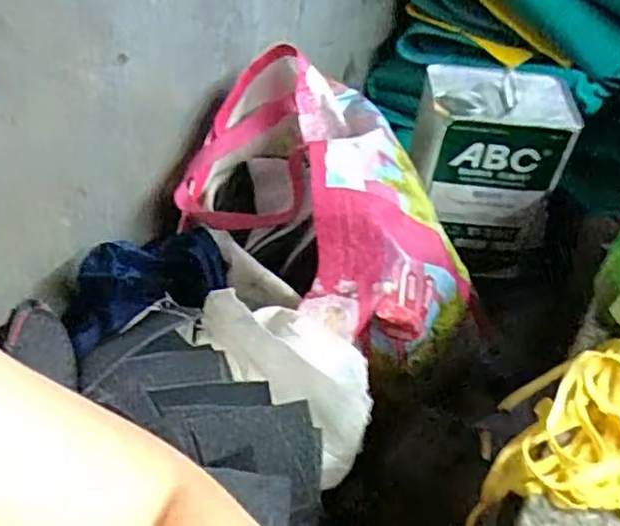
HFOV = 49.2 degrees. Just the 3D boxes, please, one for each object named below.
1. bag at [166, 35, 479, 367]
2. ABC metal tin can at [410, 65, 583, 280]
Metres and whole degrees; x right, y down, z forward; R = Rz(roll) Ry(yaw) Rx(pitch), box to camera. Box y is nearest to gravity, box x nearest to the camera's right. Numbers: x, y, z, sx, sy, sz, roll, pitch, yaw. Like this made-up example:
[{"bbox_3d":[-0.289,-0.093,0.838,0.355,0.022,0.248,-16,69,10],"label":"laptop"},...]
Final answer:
[{"bbox_3d":[0.014,-0.063,0.672,0.212,0.141,0.354,-22,51,-25],"label":"bag"},{"bbox_3d":[0.195,-0.103,0.797,0.161,0.216,0.107,2,45,-5],"label":"ABC metal tin can"}]

